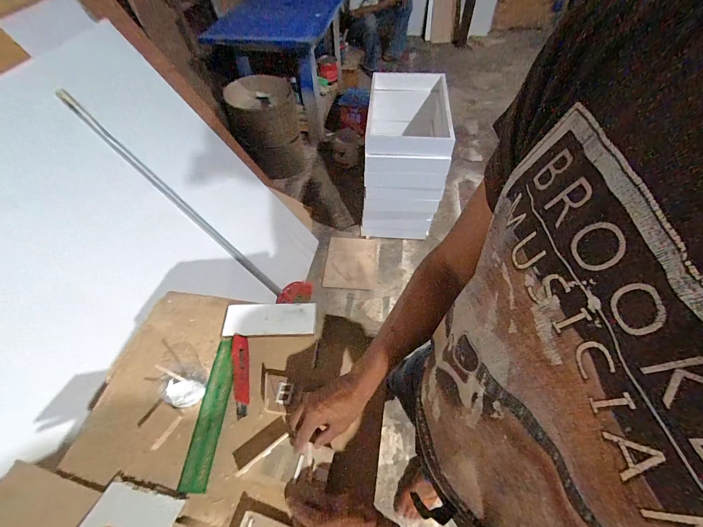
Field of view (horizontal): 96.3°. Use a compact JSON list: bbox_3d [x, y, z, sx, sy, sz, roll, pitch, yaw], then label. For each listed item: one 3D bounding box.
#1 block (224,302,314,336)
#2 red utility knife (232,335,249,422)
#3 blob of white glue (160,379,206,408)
[{"bbox_3d":[-0.179,0.122,0.692,0.193,0.016,0.072,-3,54,0],"label":"block"},{"bbox_3d":[-0.219,0.218,0.626,0.033,0.018,0.158,-12,54,-6],"label":"red utility knife"},{"bbox_3d":[-0.322,0.247,0.597,0.074,0.034,0.047,-2,54,1],"label":"blob of white glue"}]

